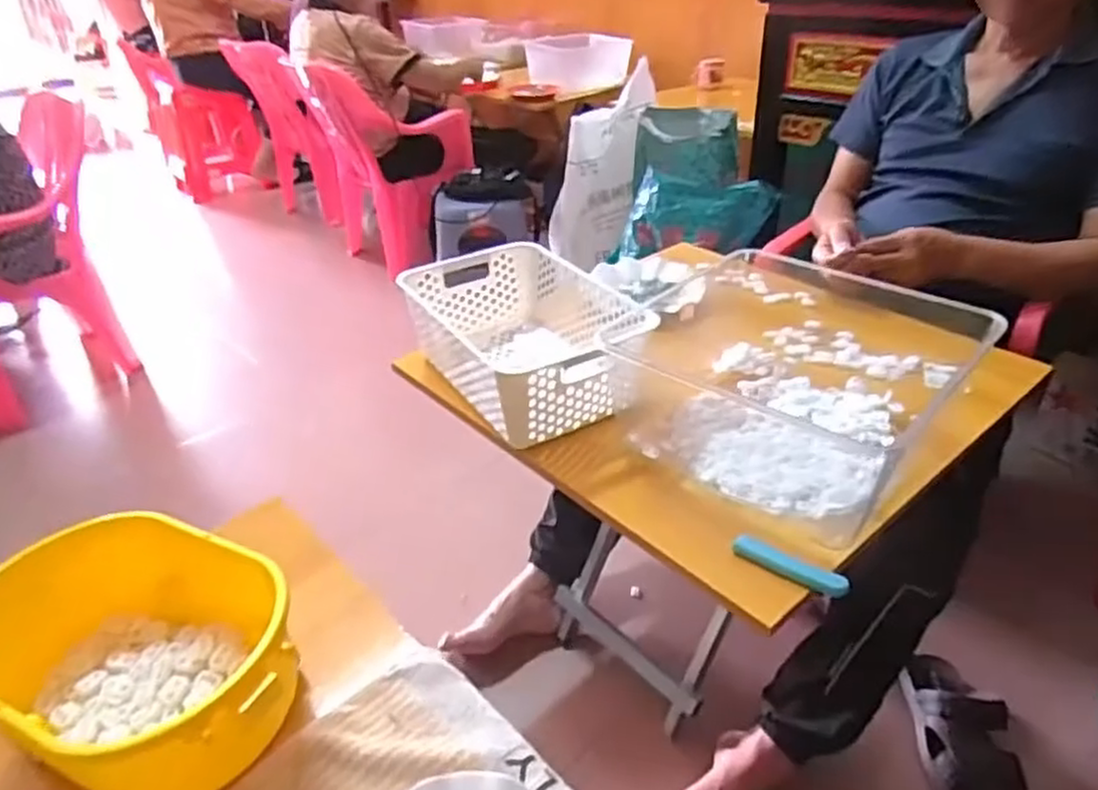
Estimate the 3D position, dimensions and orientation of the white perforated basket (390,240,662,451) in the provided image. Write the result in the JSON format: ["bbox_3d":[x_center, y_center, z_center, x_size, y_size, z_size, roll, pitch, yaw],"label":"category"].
[{"bbox_3d":[-0.010,-0.077,0.914,0.239,0.105,0.341,-20,37,-24],"label":"white perforated basket"}]

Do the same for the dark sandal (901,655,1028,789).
[{"bbox_3d":[0.566,0.471,1.010,0.105,0.103,0.244,0,34,4],"label":"dark sandal"}]

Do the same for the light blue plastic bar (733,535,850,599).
[{"bbox_3d":[0.212,0.150,0.646,0.102,0.013,0.020,24,42,34],"label":"light blue plastic bar"}]

